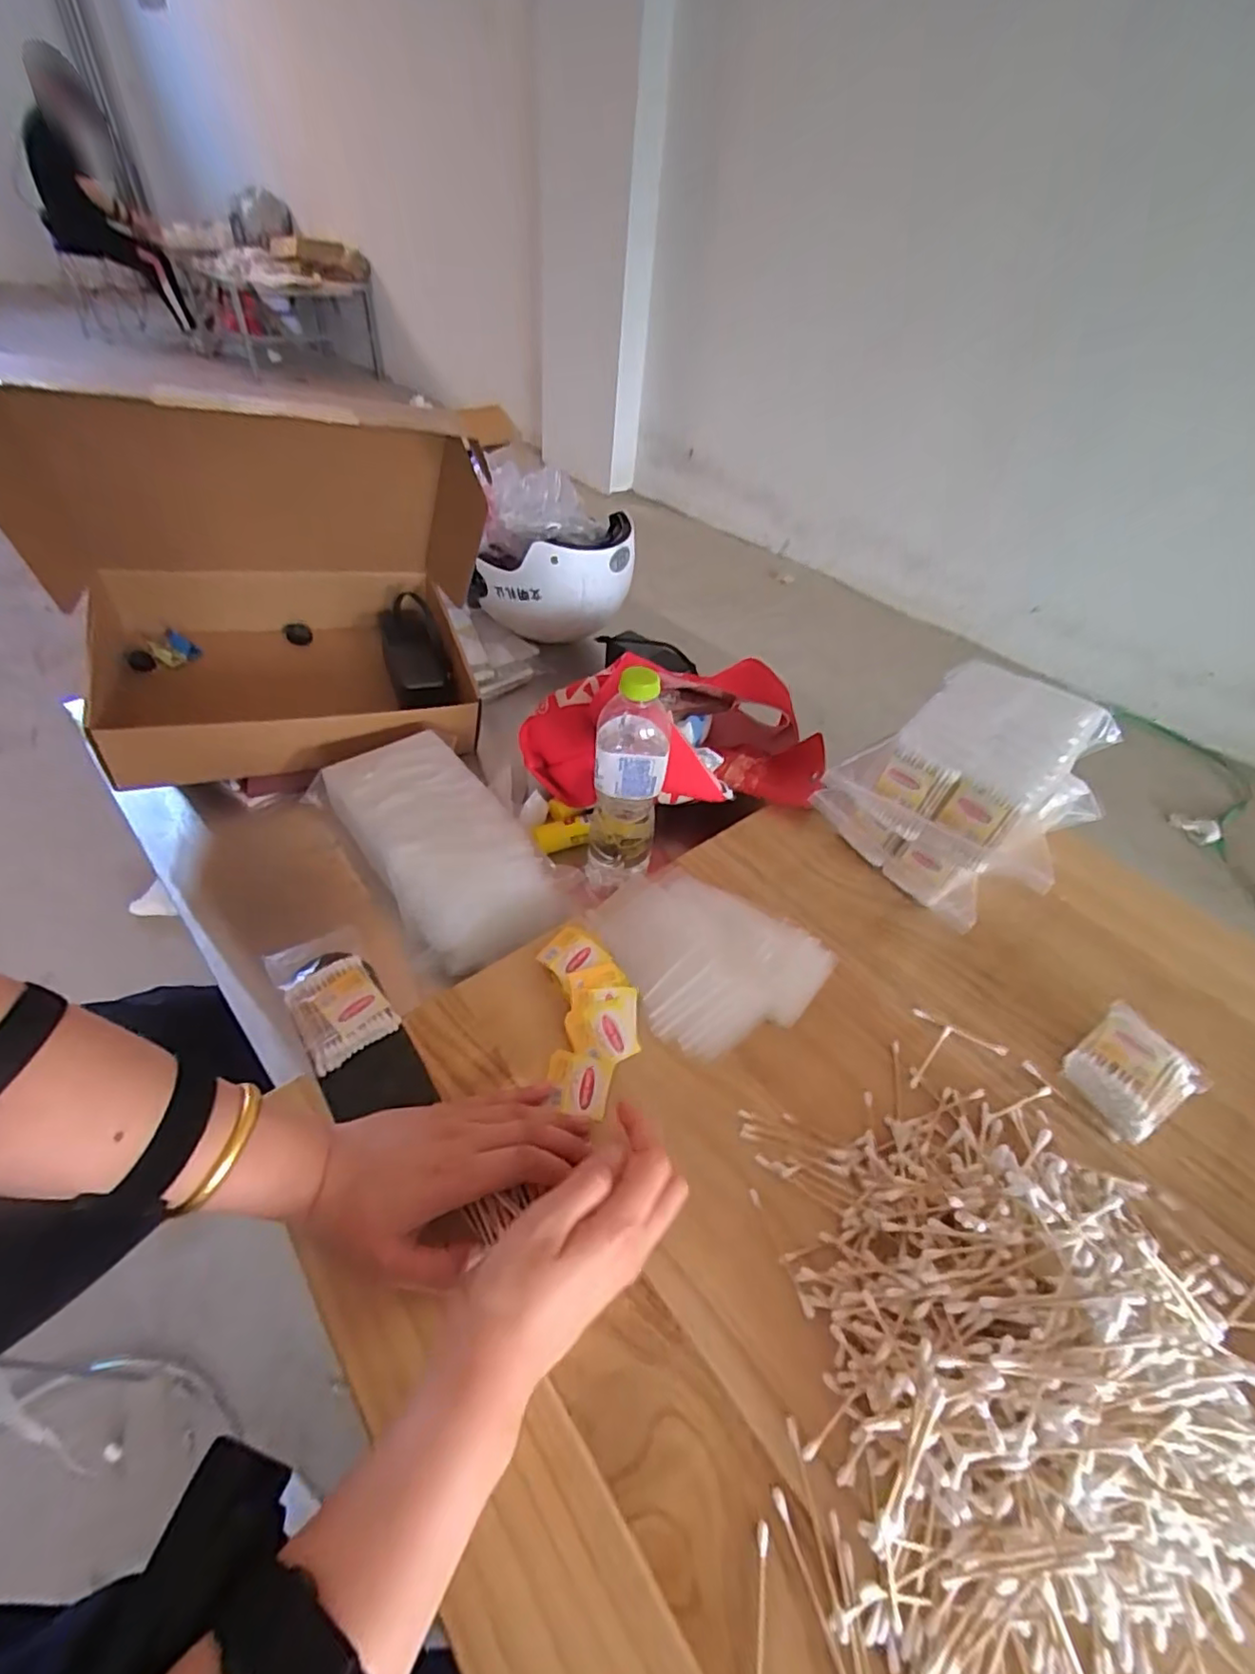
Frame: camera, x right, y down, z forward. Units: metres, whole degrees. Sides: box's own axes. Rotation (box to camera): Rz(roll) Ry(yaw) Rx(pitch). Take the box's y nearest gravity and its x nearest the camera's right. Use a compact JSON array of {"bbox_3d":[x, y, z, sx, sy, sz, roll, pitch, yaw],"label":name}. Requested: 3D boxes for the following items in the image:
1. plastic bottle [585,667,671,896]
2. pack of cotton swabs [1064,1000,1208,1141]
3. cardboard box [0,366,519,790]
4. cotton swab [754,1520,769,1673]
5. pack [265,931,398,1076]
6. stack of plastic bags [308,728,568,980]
[{"bbox_3d":[0.000,-0.049,0.589,0.065,0.239,0.070,4,46,-4],"label":"plastic bottle"},{"bbox_3d":[0.371,0.174,0.465,0.085,0.034,0.070,-24,54,-27],"label":"pack of cotton swabs"},{"bbox_3d":[-0.358,-0.248,0.661,0.411,0.334,0.266,-14,50,-20],"label":"cardboard box"},{"bbox_3d":[0.057,0.349,0.274,0.005,0.004,0.071,12,46,4],"label":"cotton swab"},{"bbox_3d":[-0.221,0.114,0.473,0.062,0.021,0.113,-27,55,-29],"label":"pack"},{"bbox_3d":[-0.179,0.002,0.597,0.126,0.051,0.274,-27,55,-29],"label":"stack of plastic bags"}]

